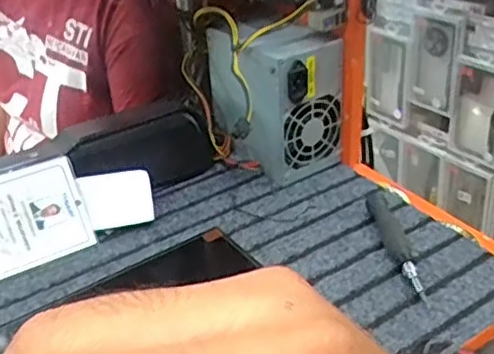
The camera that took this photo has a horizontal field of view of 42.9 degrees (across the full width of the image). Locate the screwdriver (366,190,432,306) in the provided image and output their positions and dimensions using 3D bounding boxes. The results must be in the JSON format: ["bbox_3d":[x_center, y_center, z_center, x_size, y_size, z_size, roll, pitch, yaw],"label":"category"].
[{"bbox_3d":[0.141,0.058,0.587,0.023,0.019,0.151,-7,32,-5],"label":"screwdriver"}]

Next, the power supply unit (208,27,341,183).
[{"bbox_3d":[0.028,-0.092,0.711,0.104,0.160,0.142,-19,35,-23],"label":"power supply unit"}]

